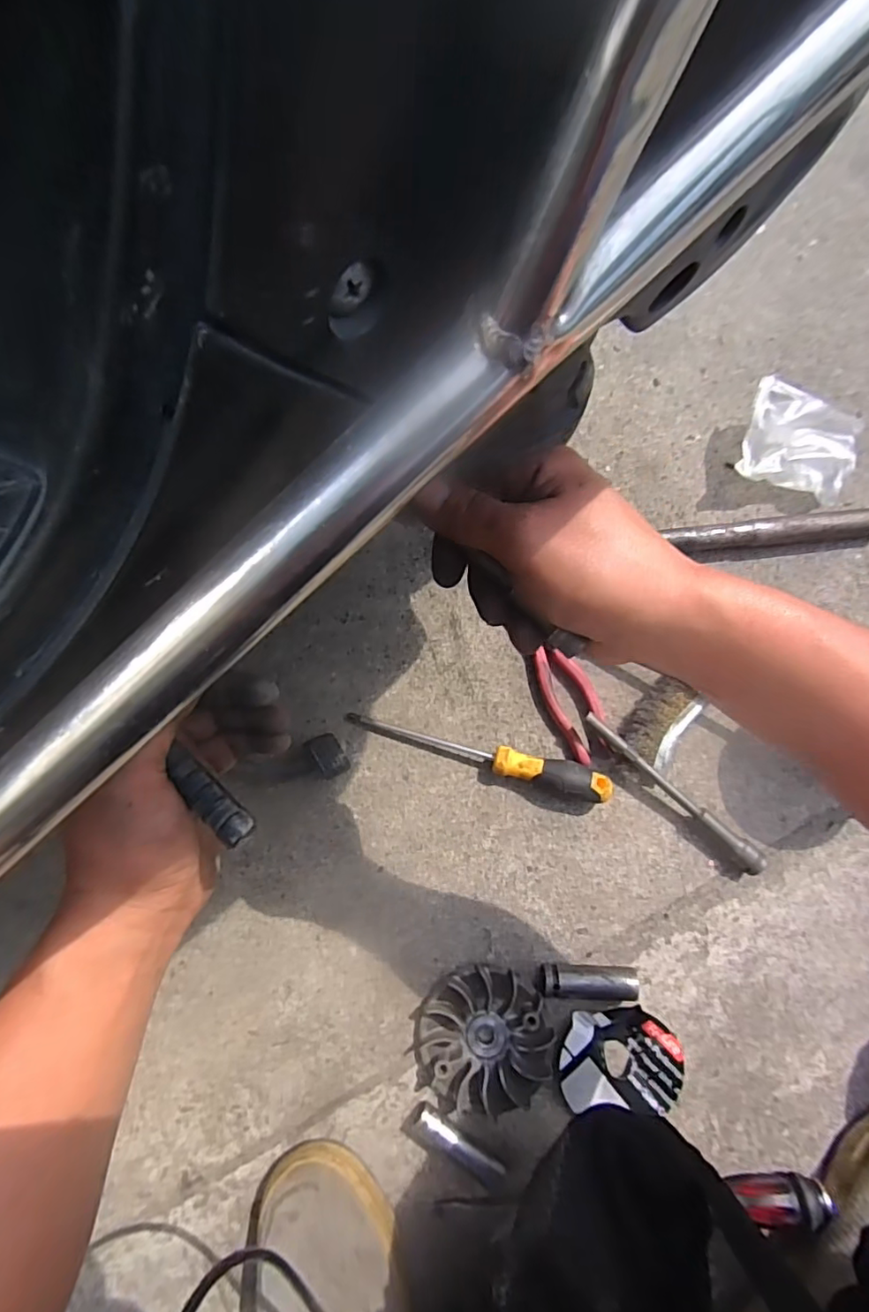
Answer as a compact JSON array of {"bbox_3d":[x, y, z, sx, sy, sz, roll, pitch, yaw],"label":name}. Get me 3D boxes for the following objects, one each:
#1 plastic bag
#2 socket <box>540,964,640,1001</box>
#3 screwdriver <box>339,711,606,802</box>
[{"bbox_3d":[0.388,-0.224,0.607,0.129,0.055,0.111,15,77,2],"label":"plastic bag"},{"bbox_3d":[0.130,0.275,0.491,0.078,0.026,0.025,4,77,-1],"label":"socket"},{"bbox_3d":[0.040,0.090,0.535,0.248,0.034,0.027,16,77,2],"label":"screwdriver"}]

